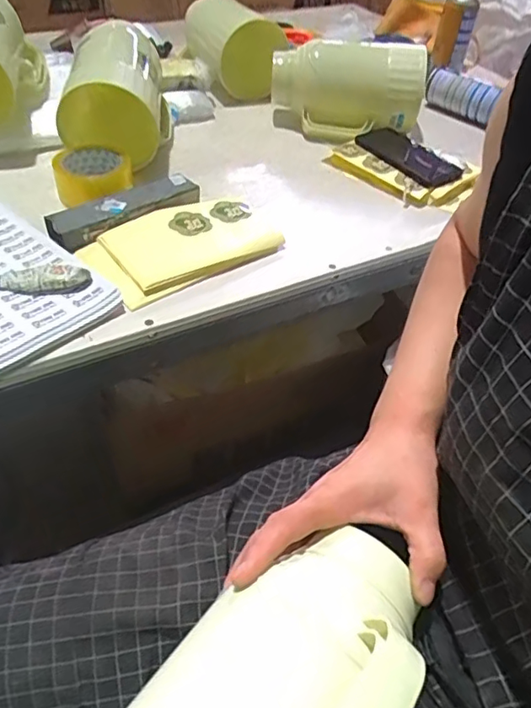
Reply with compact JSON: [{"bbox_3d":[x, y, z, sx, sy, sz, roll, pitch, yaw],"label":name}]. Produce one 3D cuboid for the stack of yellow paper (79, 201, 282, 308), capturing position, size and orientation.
[{"bbox_3d":[-0.107,-0.140,0.720,0.237,0.024,0.137,-26,53,-28],"label":"stack of yellow paper"}]

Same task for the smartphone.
[{"bbox_3d":[0.225,-0.317,0.899,0.089,0.014,0.177,-26,53,-27],"label":"smartphone"}]

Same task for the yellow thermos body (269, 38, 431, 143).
[{"bbox_3d":[0.137,-0.456,0.963,0.247,0.129,0.120,1,45,-4],"label":"yellow thermos body"}]

